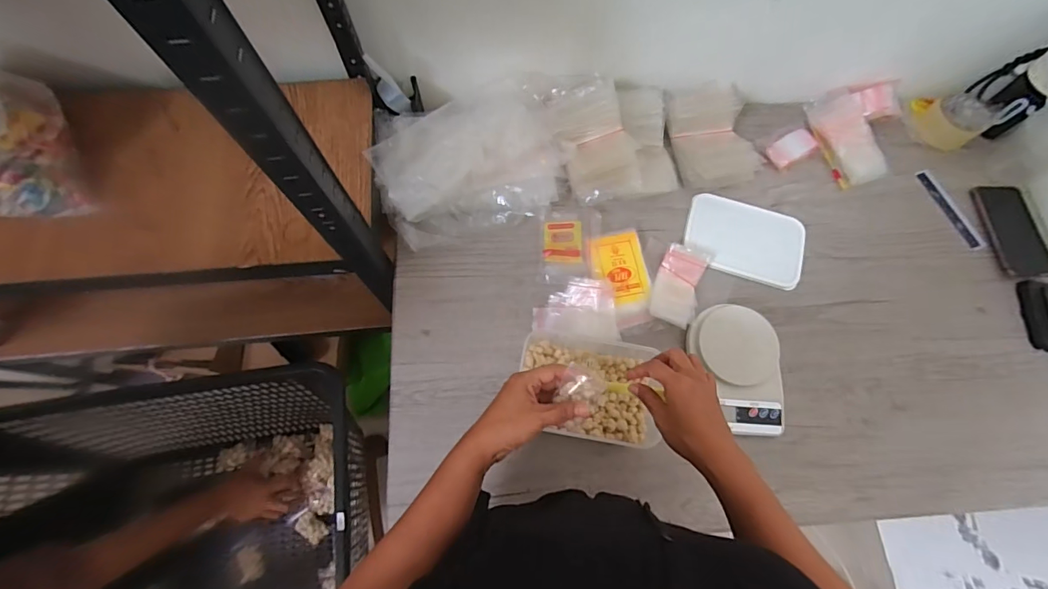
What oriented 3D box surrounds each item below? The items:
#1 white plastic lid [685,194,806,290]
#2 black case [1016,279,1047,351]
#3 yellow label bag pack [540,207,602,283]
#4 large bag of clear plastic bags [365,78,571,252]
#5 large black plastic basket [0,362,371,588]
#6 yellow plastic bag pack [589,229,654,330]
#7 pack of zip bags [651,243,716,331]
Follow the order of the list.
[{"bbox_3d":[0.354,-0.089,0.721,0.185,0.013,0.117,17,72,3],"label":"white plastic lid"},{"bbox_3d":[0.794,0.030,0.690,0.054,0.017,0.109,3,72,-1],"label":"black case"},{"bbox_3d":[0.073,-0.082,0.697,0.088,0.014,0.126,4,72,-1],"label":"yellow label bag pack"},{"bbox_3d":[-0.078,-0.207,0.695,0.285,0.119,0.202,-10,72,-5],"label":"large bag of clear plastic bags"},{"bbox_3d":[-0.535,0.372,0.690,0.506,0.325,0.415,-10,72,-5],"label":"large black plastic basket"},{"bbox_3d":[0.151,-0.027,0.685,0.081,0.013,0.146,-9,72,-5],"label":"yellow plastic bag pack"},{"bbox_3d":[0.233,-0.014,0.680,0.064,0.023,0.124,23,72,5],"label":"pack of zip bags"}]

